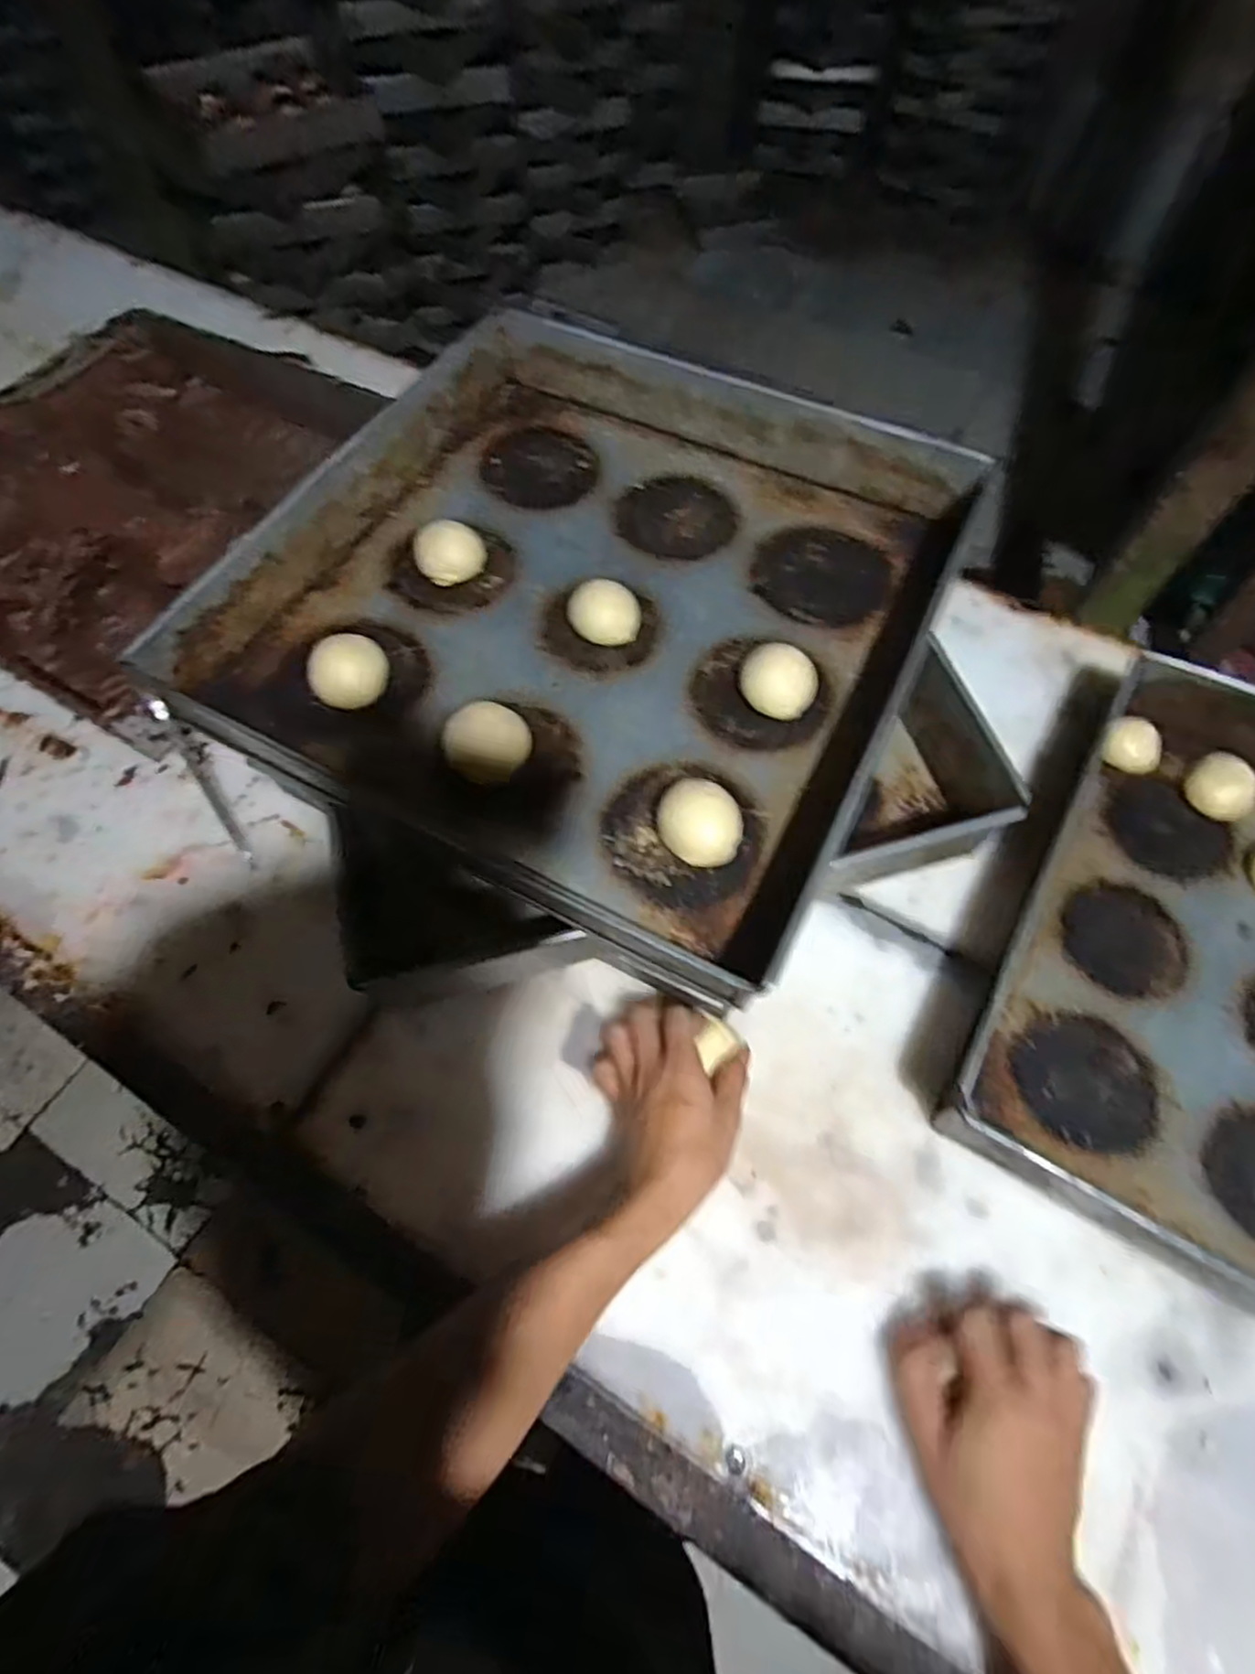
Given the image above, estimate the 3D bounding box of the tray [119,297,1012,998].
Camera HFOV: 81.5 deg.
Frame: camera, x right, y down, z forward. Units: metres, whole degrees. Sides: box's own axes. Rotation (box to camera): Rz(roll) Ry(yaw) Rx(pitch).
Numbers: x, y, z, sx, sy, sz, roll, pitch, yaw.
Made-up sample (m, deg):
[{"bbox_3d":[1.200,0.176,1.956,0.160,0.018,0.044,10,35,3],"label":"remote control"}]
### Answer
[{"bbox_3d":[-0.019,-0.162,0.484,0.417,0.060,0.417,26,66,12],"label":"tray"}]

